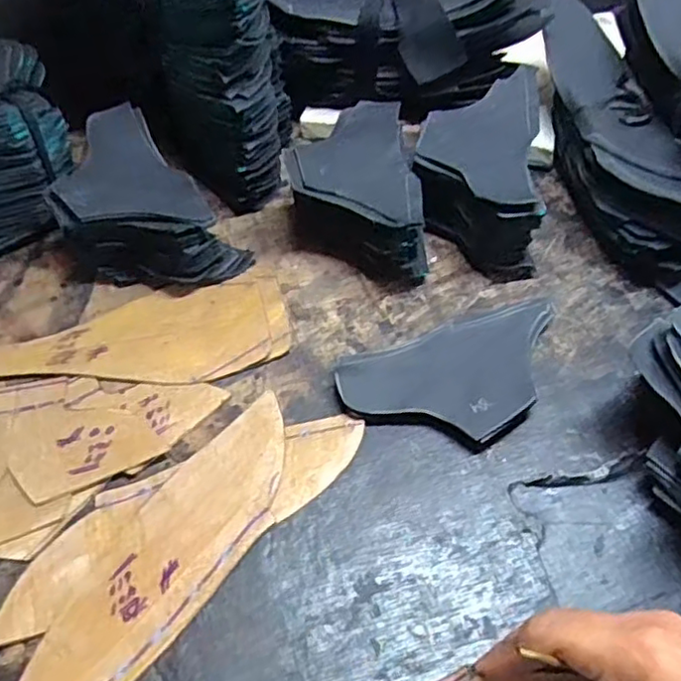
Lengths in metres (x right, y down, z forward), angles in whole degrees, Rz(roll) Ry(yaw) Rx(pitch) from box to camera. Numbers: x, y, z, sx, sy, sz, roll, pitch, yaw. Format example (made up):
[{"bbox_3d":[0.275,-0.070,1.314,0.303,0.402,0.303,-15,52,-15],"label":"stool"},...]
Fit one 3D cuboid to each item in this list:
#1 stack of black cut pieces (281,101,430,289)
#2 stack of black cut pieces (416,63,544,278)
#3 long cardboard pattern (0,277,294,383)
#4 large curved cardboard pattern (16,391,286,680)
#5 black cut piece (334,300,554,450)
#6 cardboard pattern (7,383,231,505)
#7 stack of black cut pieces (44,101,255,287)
[{"bbox_3d":[0.009,-0.109,0.490,0.091,0.061,0.150,-6,49,-3],"label":"stack of black cut pieces"},{"bbox_3d":[0.102,-0.125,0.490,0.086,0.079,0.151,3,50,5],"label":"stack of black cut pieces"},{"bbox_3d":[-0.142,-0.004,0.437,0.211,0.010,0.079,-7,50,-4],"label":"long cardboard pattern"},{"bbox_3d":[-0.088,0.112,0.340,0.061,0.006,0.203,24,54,20],"label":"large curved cardboard pattern"},{"bbox_3d":[0.077,0.025,0.404,0.147,0.016,0.083,-17,51,-13],"label":"black cut piece"},{"bbox_3d":[-0.134,0.052,0.392,0.123,0.004,0.065,-18,51,-13],"label":"cardboard pattern"},{"bbox_3d":[-0.149,-0.093,0.472,0.096,0.074,0.140,-36,57,-26],"label":"stack of black cut pieces"}]

